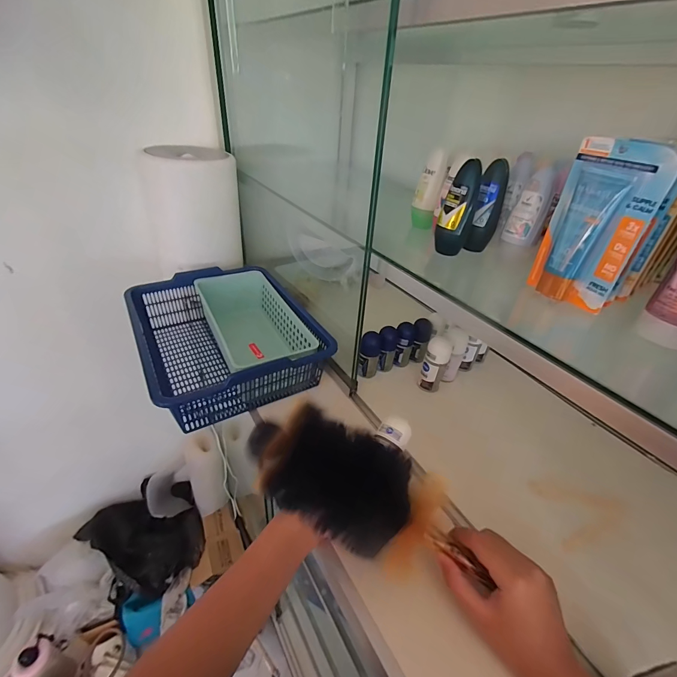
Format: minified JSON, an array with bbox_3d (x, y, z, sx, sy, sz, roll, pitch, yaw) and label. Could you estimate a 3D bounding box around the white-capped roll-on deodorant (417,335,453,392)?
[{"bbox_3d":[0.164,0.045,0.583,0.038,0.086,0.041,19,40,19],"label":"white-capped roll-on deodorant"}]

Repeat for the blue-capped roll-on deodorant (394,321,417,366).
[{"bbox_3d":[0.121,0.012,0.631,0.032,0.075,0.042,15,38,14],"label":"blue-capped roll-on deodorant"}]

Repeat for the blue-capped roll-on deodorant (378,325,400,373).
[{"bbox_3d":[0.087,0.021,0.618,0.032,0.079,0.039,12,38,10],"label":"blue-capped roll-on deodorant"}]

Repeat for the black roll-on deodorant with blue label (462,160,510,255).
[{"bbox_3d":[0.190,-0.164,0.437,0.033,0.104,0.035,18,39,18],"label":"black roll-on deodorant with blue label"}]

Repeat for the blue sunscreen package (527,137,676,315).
[{"bbox_3d":[0.241,-0.103,0.326,0.074,0.143,0.028,26,42,26],"label":"blue sunscreen package"}]

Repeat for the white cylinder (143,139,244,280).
[{"bbox_3d":[-0.322,-0.302,0.771,0.176,0.230,0.169,-13,40,-21],"label":"white cylinder"}]

